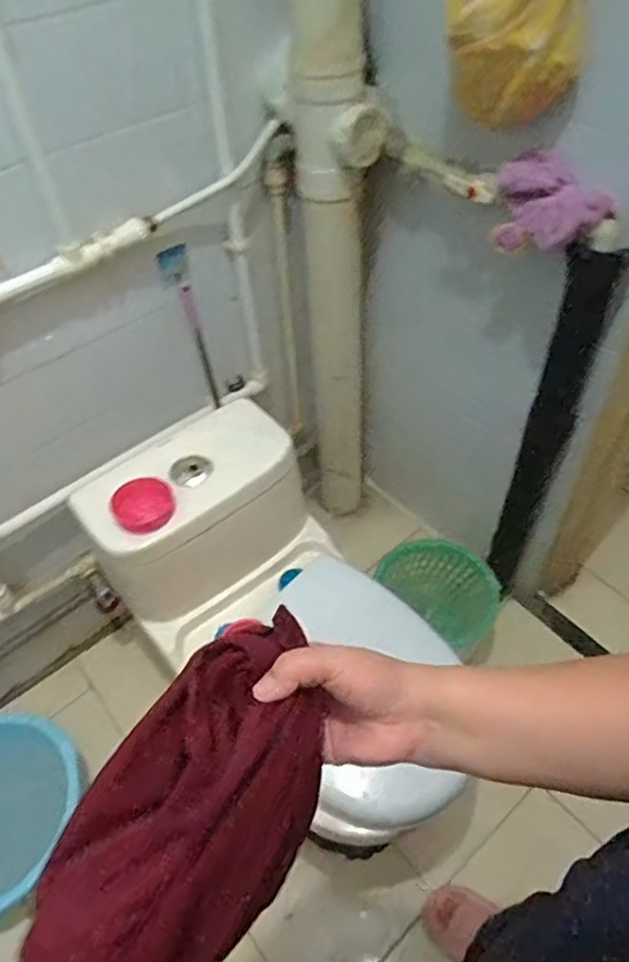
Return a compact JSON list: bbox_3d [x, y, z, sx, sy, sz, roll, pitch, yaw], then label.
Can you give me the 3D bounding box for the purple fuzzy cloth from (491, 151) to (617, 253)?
[{"bbox_3d":[0.324,-0.379,0.865,0.165,0.136,0.037,27,56,24],"label":"purple fuzzy cloth"}]

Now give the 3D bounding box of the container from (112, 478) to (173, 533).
[{"bbox_3d":[-0.263,0.035,0.958,0.088,0.021,0.092,-2,49,2],"label":"container"}]

